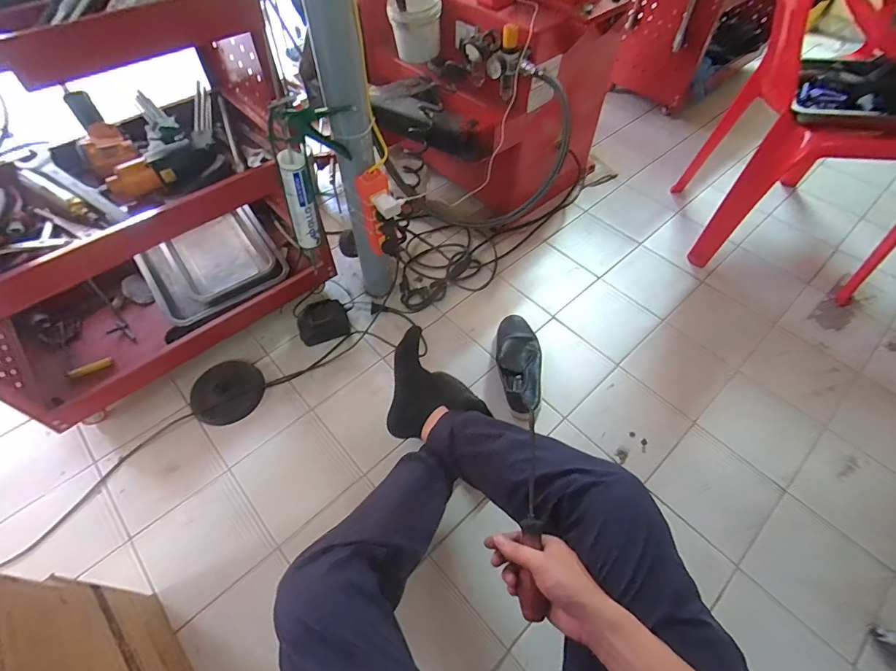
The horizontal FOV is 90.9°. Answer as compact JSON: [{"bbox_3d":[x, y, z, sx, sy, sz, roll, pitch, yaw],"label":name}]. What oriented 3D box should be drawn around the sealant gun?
[{"bbox_3d":[-0.252,-0.286,0.905,0.166,0.375,0.053,-8,55,-6],"label":"sealant gun"}]

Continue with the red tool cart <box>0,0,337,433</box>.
[{"bbox_3d":[-0.644,-0.251,0.831,0.681,0.671,0.408,-34,62,-22],"label":"red tool cart"}]

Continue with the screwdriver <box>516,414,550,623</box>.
[{"bbox_3d":[0.105,0.206,0.544,0.028,0.028,0.243,6,52,4],"label":"screwdriver"}]

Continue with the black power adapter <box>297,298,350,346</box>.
[{"bbox_3d":[-0.308,-0.033,1.086,0.125,0.085,0.096,-27,61,-16],"label":"black power adapter"}]

